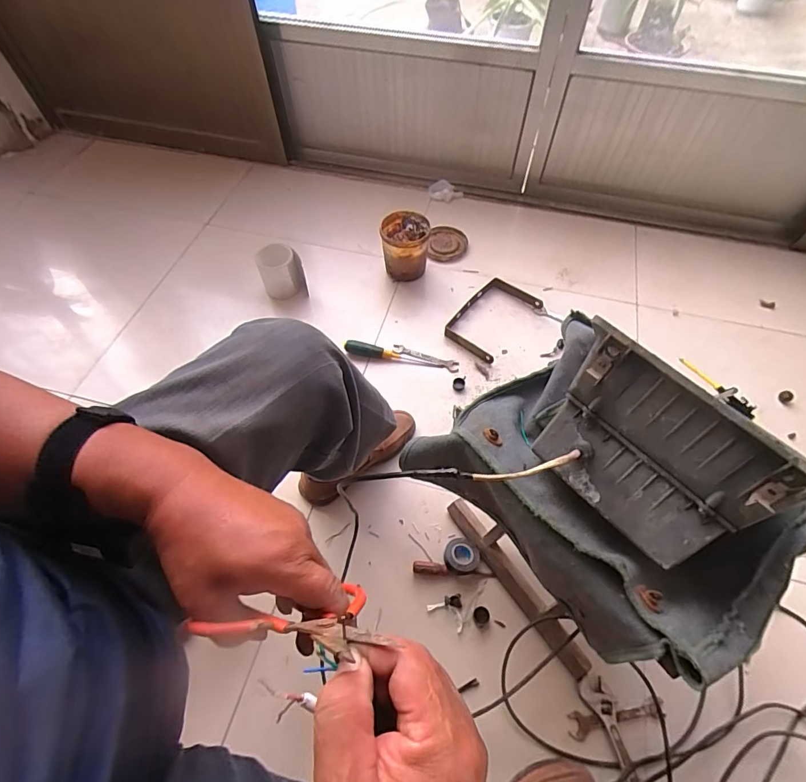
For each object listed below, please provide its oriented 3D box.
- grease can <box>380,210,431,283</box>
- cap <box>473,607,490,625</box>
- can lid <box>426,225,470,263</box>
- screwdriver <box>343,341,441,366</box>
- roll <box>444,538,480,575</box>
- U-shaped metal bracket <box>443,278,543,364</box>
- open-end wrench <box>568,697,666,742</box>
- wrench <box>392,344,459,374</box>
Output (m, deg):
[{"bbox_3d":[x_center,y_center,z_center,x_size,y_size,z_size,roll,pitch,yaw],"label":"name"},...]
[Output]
[{"bbox_3d":[0.007,-0.369,1.138,0.116,0.152,0.115,0,59,0],"label":"grease can"},{"bbox_3d":[0.131,0.375,0.732,0.026,0.008,0.026,-1,62,3],"label":"cap"},{"bbox_3d":[0.128,-0.415,1.232,0.109,0.027,0.126,11,63,9],"label":"can lid"},{"bbox_3d":[-0.031,-0.080,1.010,0.221,0.026,0.037,12,63,10],"label":"screwdriver"},{"bbox_3d":[0.104,0.291,0.774,0.062,0.026,0.057,-1,62,3],"label":"roll"},{"bbox_3d":[0.222,-0.183,1.075,0.148,0.028,0.232,37,70,21],"label":"U-shaped metal bracket"},{"bbox_3d":[0.324,0.498,0.664,0.148,0.007,0.036,-8,62,-1],"label":"open-end wrench"},{"bbox_3d":[0.053,-0.077,1.029,0.159,0.011,0.032,16,64,12],"label":"wrench"}]

